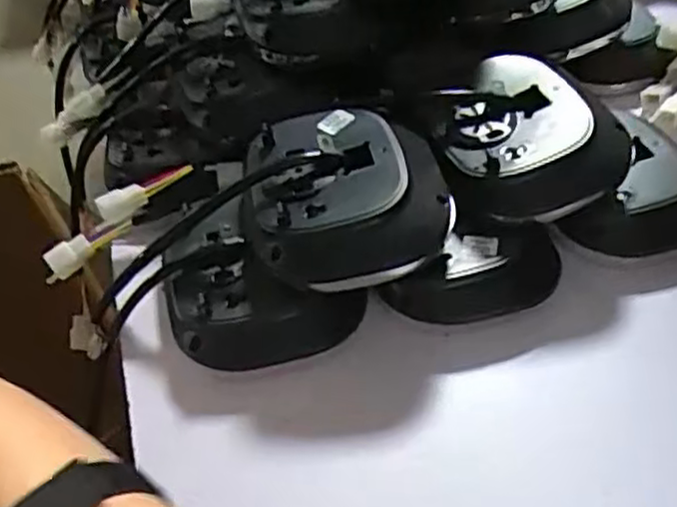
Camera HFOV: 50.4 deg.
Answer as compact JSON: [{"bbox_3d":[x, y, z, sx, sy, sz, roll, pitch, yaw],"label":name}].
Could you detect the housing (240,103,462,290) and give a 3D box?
[{"bbox_3d":[0.003,-0.037,0.424,0.124,0.037,0.121,0,45,3],"label":"housing"}]

